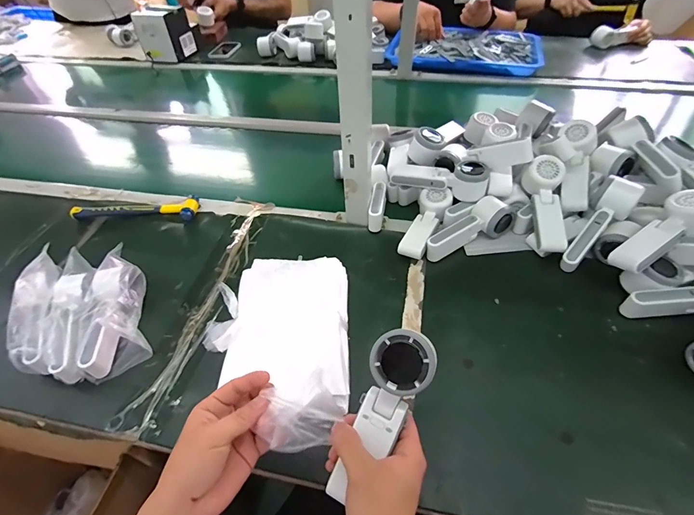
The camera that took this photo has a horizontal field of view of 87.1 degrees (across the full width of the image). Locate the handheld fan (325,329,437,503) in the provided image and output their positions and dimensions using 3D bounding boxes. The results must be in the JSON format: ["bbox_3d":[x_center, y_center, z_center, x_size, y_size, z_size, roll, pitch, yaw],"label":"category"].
[{"bbox_3d":[0.029,0.142,0.334,0.054,0.026,0.159,26,93,23],"label":"handheld fan"}]

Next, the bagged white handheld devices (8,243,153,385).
[{"bbox_3d":[-0.384,0.079,0.529,0.164,0.070,0.199,-17,50,-12],"label":"bagged white handheld devices"}]

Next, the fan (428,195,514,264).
[{"bbox_3d":[0.209,-0.043,0.610,0.162,0.057,0.056,-32,54,-23],"label":"fan"}]

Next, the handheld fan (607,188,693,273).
[{"bbox_3d":[0.448,-0.036,0.517,0.164,0.041,0.058,-35,54,-5],"label":"handheld fan"}]

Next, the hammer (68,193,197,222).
[{"bbox_3d":[-0.412,-0.089,0.710,0.237,0.022,0.051,-4,48,-1],"label":"hammer"}]

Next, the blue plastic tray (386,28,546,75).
[{"bbox_3d":[0.381,-0.679,1.187,0.488,0.051,0.293,7,49,9],"label":"blue plastic tray"}]

